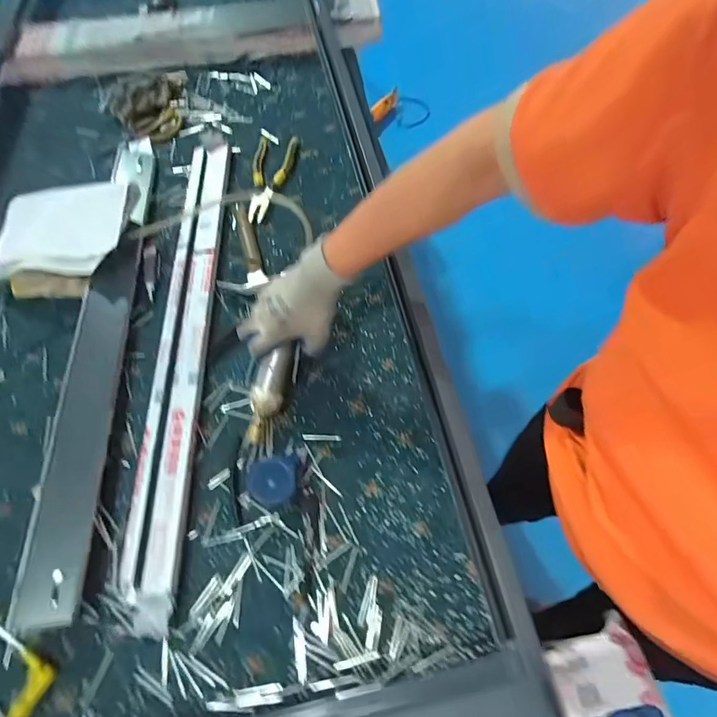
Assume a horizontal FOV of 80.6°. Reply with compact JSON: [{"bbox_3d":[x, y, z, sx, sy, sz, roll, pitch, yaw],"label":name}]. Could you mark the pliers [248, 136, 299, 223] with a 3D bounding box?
[{"bbox_3d":[-0.159,-0.327,0.753,0.070,0.019,0.201,8,66,6],"label":"pliers"}]

